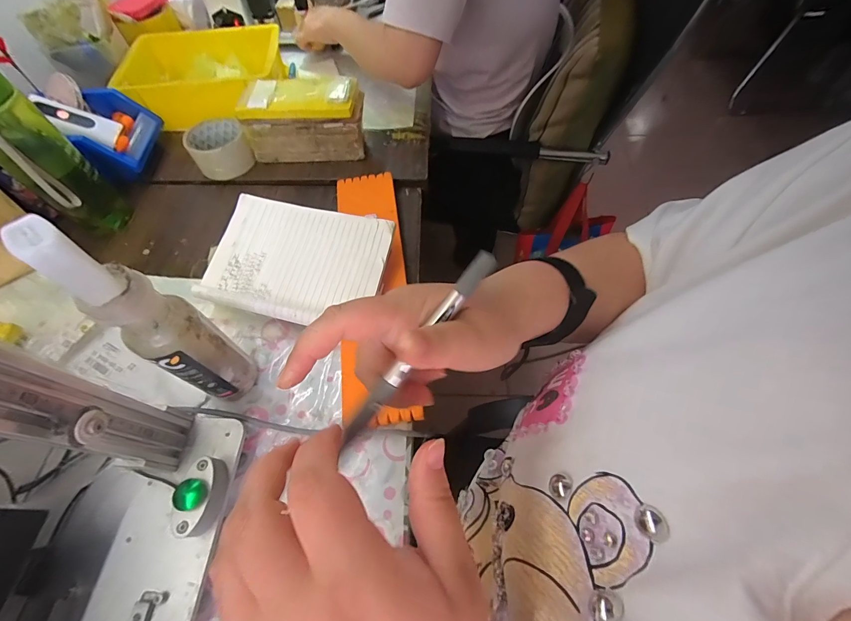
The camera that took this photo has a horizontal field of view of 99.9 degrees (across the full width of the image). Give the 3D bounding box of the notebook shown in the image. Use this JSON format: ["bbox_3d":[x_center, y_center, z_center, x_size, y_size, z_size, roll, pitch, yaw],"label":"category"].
[{"bbox_3d":[-0.147,-0.059,0.415,0.195,0.017,0.141,12,70,3],"label":"notebook"}]

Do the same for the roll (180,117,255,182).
[{"bbox_3d":[-0.302,-0.237,0.528,0.079,0.051,0.084,-1,61,1],"label":"roll"}]

